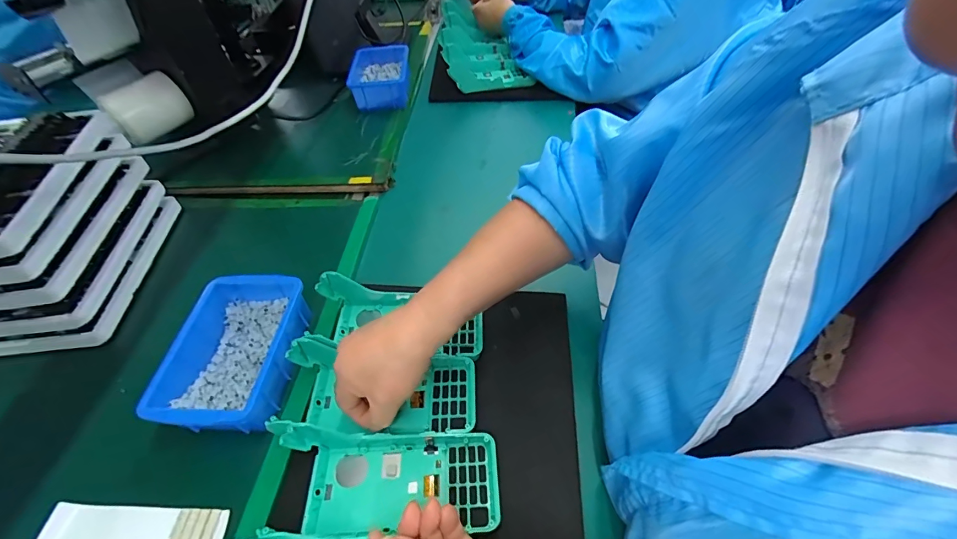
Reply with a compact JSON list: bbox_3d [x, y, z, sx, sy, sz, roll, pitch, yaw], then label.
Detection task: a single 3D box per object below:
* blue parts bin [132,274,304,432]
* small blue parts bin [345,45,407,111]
[{"bbox_3d":[-0.231,0.081,0.399,0.108,0.058,0.152,1,49,5],"label":"blue parts bin"},{"bbox_3d":[-0.180,-0.359,0.770,0.108,0.052,0.170,-9,46,-1],"label":"small blue parts bin"}]

